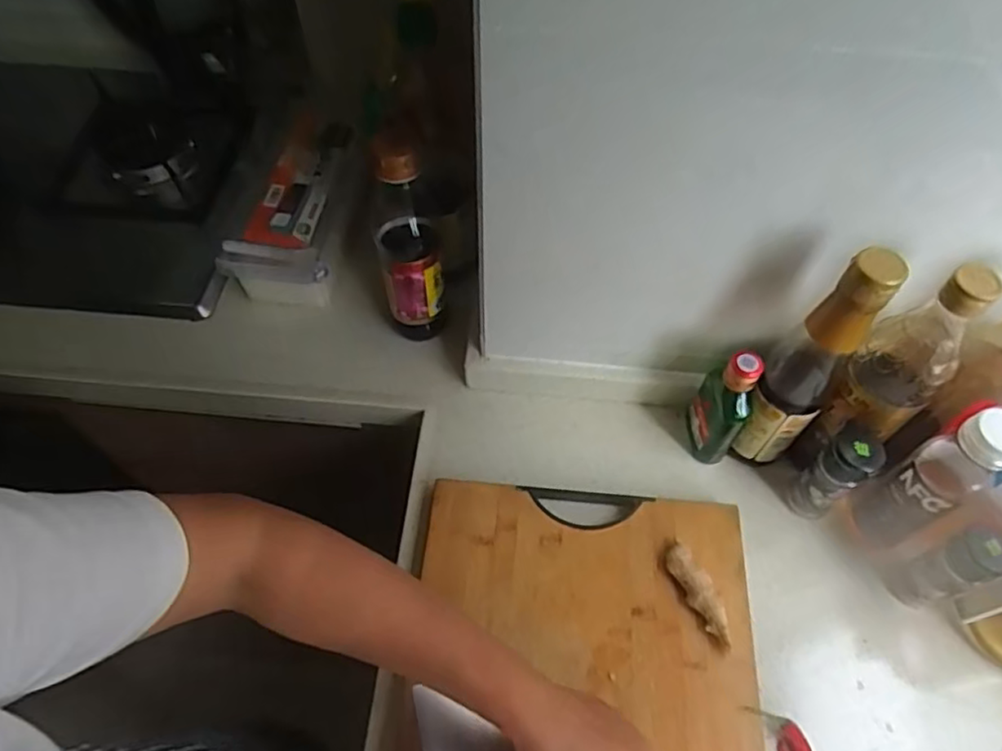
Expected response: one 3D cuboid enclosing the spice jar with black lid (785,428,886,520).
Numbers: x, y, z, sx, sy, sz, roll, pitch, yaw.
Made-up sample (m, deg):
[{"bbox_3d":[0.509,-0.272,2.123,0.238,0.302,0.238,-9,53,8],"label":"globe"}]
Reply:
[{"bbox_3d":[0.287,0.086,0.554,0.041,0.099,0.039,0,57,0],"label":"spice jar with black lid"}]

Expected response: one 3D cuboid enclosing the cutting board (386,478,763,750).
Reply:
[{"bbox_3d":[0.056,0.264,0.485,0.278,0.032,0.370,4,57,2],"label":"cutting board"}]

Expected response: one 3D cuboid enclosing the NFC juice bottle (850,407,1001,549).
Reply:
[{"bbox_3d":[0.337,0.086,0.506,0.046,0.170,0.048,-26,61,-16],"label":"NFC juice bottle"}]

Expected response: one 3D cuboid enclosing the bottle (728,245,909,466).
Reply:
[{"bbox_3d":[0.244,-0.003,0.517,0.057,0.242,0.055,33,63,19],"label":"bottle"}]

